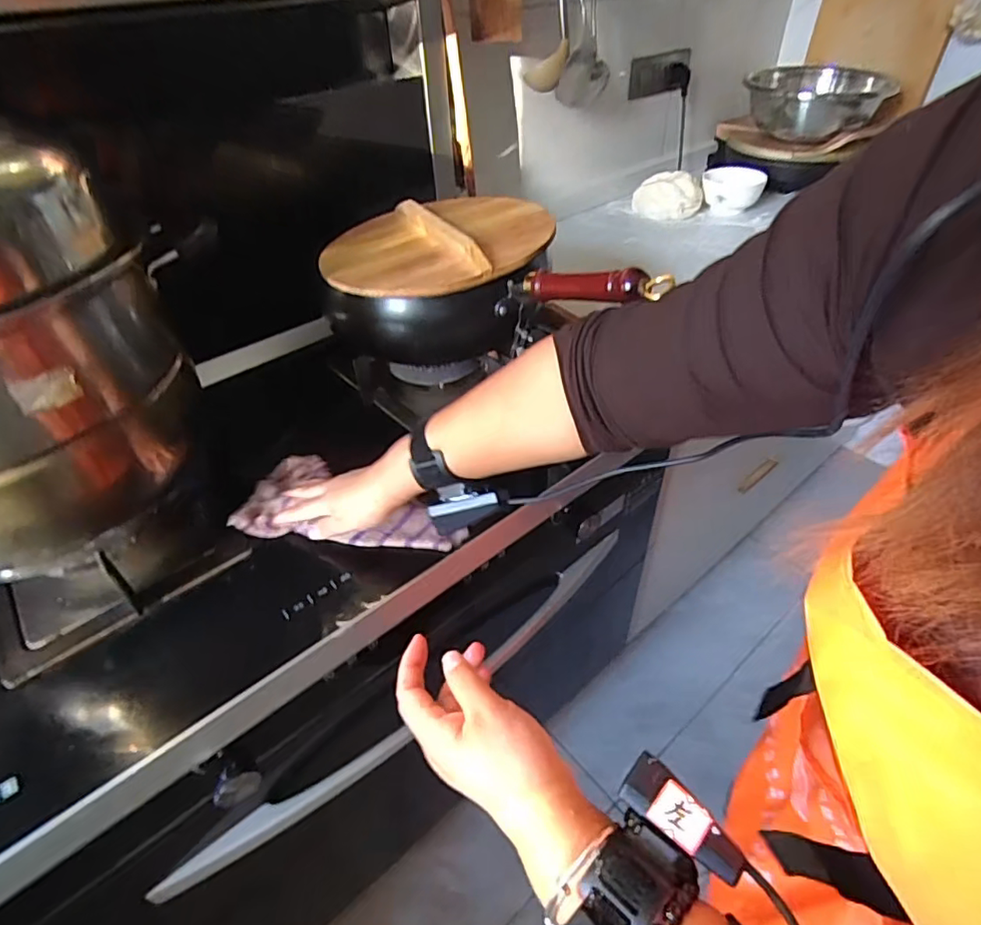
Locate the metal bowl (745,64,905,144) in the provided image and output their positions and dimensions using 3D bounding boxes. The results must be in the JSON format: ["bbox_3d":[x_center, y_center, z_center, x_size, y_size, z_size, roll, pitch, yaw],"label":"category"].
[{"bbox_3d":[0.725,-0.820,1.272,0.270,0.100,0.270,10,44,14],"label":"metal bowl"}]

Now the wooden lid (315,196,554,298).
[{"bbox_3d":[-0.064,-0.272,0.678,0.271,0.046,0.267,-2,43,2],"label":"wooden lid"}]

